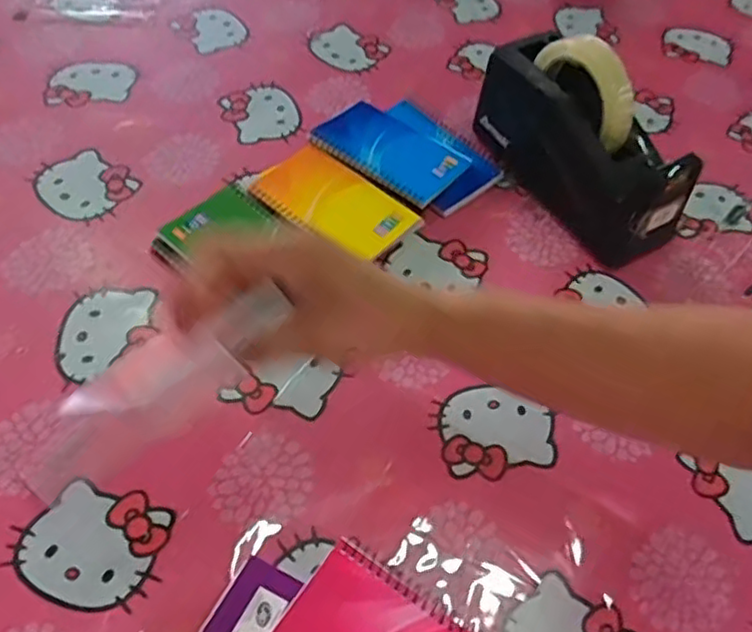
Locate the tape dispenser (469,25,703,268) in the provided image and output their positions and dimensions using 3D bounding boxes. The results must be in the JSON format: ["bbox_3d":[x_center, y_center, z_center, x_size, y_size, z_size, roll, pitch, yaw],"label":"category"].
[{"bbox_3d":[0.179,-0.156,0.566,0.075,0.131,0.200,-25,61,-21],"label":"tape dispenser"}]

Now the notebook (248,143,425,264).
[{"bbox_3d":[-0.035,-0.096,0.571,0.131,0.016,0.079,34,59,17],"label":"notebook"}]

